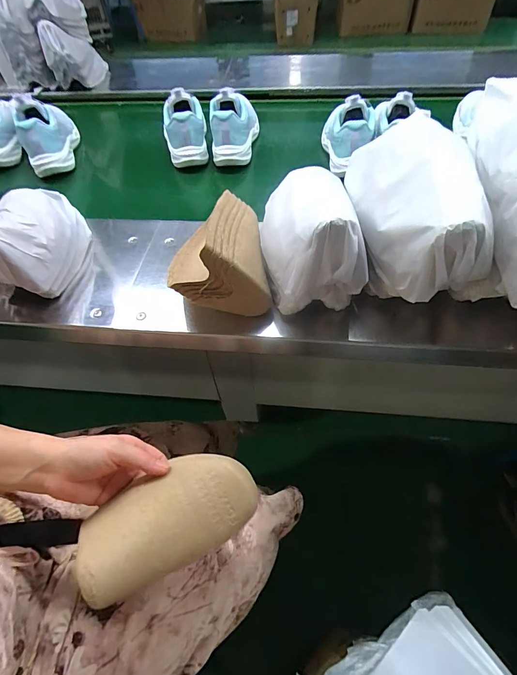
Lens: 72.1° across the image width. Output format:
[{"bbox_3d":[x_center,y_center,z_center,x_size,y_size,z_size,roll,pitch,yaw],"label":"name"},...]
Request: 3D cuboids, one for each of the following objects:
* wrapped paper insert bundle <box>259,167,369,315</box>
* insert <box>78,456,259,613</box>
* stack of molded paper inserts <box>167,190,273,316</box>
[{"bbox_3d":[0.059,-0.133,0.437,0.109,0.124,0.195,-5,54,0],"label":"wrapped paper insert bundle"},{"bbox_3d":[-0.091,0.176,0.358,0.166,0.050,0.095,-21,52,-26],"label":"insert"},{"bbox_3d":[-0.050,-0.113,0.457,0.122,0.090,0.137,-2,54,2],"label":"stack of molded paper inserts"}]

